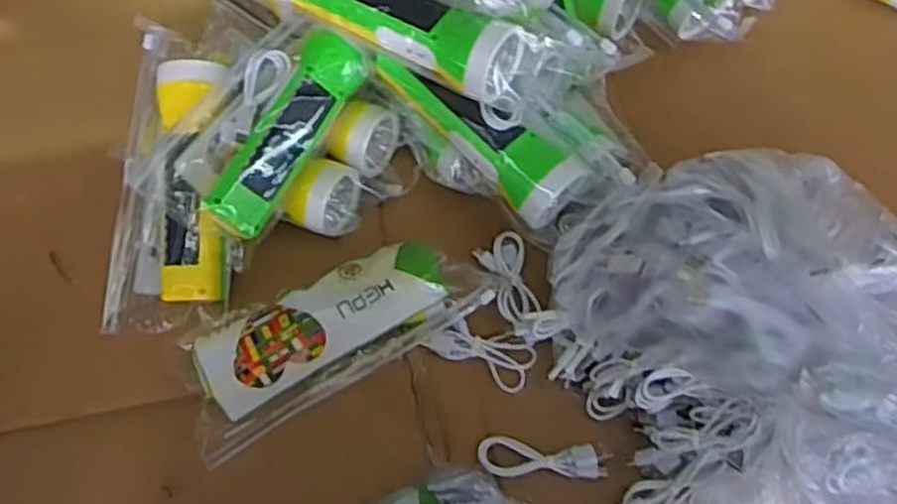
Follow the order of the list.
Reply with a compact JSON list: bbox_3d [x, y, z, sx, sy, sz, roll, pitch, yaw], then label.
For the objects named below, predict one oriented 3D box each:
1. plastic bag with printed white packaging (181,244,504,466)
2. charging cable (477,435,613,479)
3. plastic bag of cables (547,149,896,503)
[{"bbox_3d":[-0.082,0.049,0.526,0.204,0.051,0.080,-28,67,-13],"label":"plastic bag with printed white packaging"},{"bbox_3d":[0.062,0.134,0.507,0.083,0.013,0.025,8,64,4],"label":"charging cable"},{"bbox_3d":[0.186,0.051,0.476,0.216,0.135,0.238,-19,65,-9],"label":"plastic bag of cables"}]

